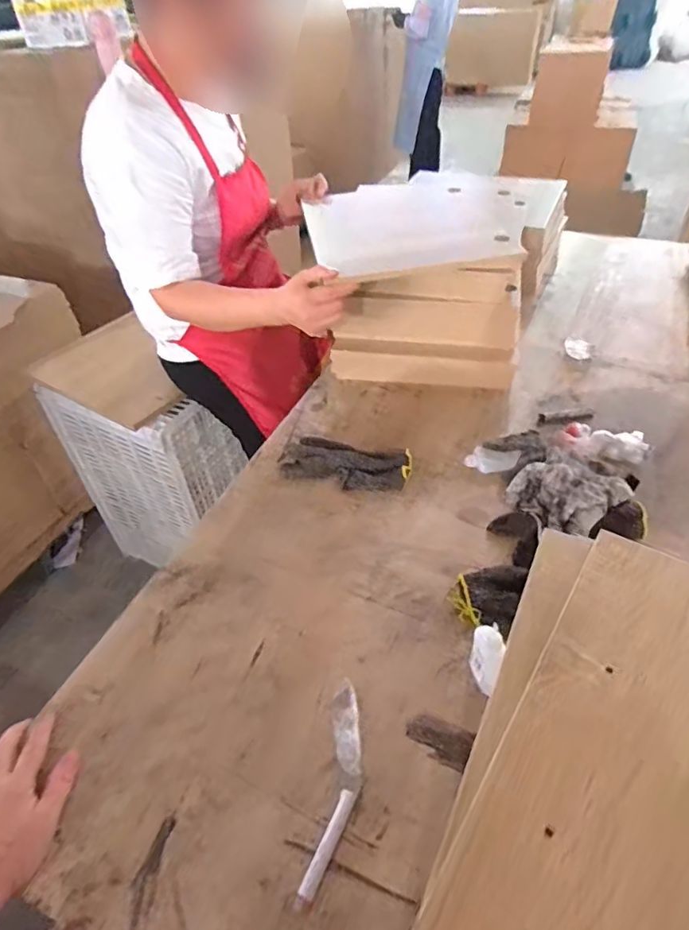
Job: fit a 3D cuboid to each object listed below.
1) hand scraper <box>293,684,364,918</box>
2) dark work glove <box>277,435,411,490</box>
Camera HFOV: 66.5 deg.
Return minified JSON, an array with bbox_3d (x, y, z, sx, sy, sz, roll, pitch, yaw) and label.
[{"bbox_3d":[-0.004,0.286,0.474,0.037,0.014,0.177,5,44,9],"label":"hand scraper"},{"bbox_3d":[0.000,-0.002,0.770,0.189,0.018,0.082,9,45,14],"label":"dark work glove"}]

